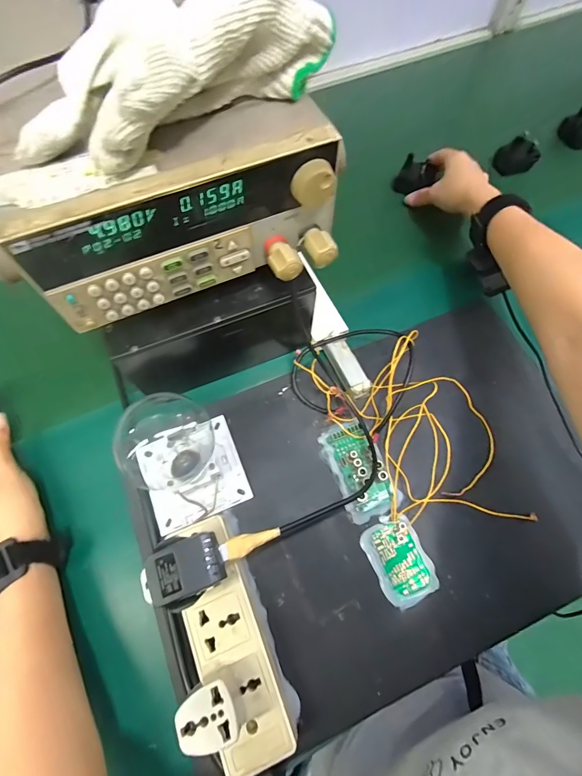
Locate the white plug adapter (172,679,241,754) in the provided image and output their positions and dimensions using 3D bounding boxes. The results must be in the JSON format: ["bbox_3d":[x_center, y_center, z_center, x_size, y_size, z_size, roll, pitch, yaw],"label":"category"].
[{"bbox_3d":[-0.054,0.221,0.255,0.036,0.033,0.035,-23,69,-11],"label":"white plug adapter"}]

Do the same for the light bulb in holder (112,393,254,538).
[{"bbox_3d":[-0.092,0.056,0.306,0.089,0.127,0.091,-21,68,-10],"label":"light bulb in holder"}]

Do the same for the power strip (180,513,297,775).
[{"bbox_3d":[-0.050,0.192,0.296,0.052,0.033,0.168,-21,68,-10],"label":"power strip"}]

